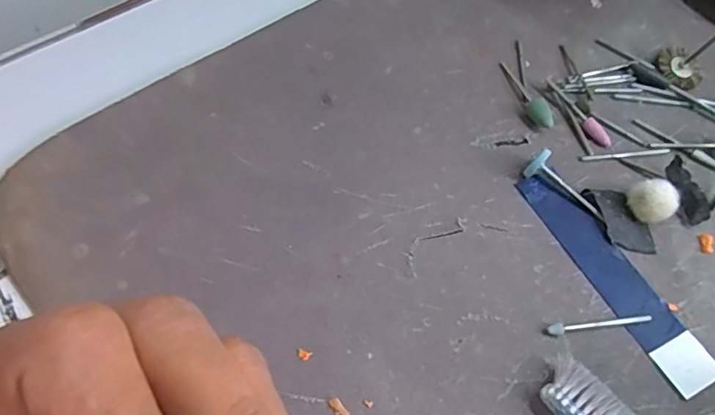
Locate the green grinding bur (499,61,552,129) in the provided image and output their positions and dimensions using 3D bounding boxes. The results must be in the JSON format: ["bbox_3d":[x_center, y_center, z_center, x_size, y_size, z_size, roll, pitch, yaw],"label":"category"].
[{"bbox_3d":[0.081,-0.056,0.264,0.008,0.010,0.045,-10,61,-10],"label":"green grinding bur"}]

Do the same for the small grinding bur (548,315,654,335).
[{"bbox_3d":[0.093,0.044,0.210,0.042,0.004,0.004,-7,61,-8],"label":"small grinding bur"}]

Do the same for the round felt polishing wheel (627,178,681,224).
[{"bbox_3d":[0.125,-0.002,0.232,0.015,0.015,0.018,-33,67,-21],"label":"round felt polishing wheel"}]

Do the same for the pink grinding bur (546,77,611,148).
[{"bbox_3d":[0.105,-0.046,0.263,0.007,0.005,0.044,-24,64,-17],"label":"pink grinding bur"}]

